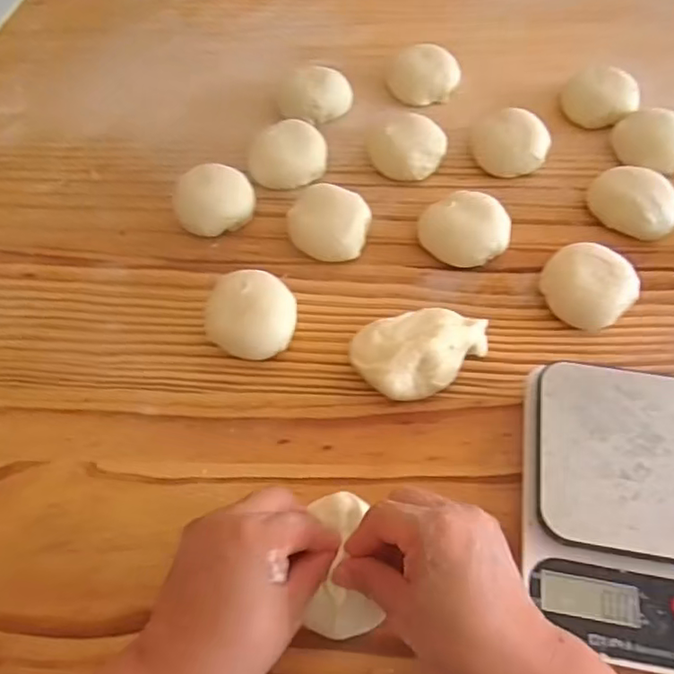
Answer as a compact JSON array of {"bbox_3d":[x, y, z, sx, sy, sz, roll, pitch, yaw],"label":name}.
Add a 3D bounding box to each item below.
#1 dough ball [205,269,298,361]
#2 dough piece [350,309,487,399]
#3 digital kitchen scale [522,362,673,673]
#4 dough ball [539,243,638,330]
[{"bbox_3d":[-0.062,-0.016,0.434,0.061,0.032,0.061,0,58,0],"label":"dough ball"},{"bbox_3d":[0.060,0.011,0.411,0.096,0.028,0.056,-14,62,-5],"label":"dough piece"},{"bbox_3d":[0.179,0.105,0.358,0.126,0.035,0.168,7,62,6],"label":"digital kitchen scale"},{"bbox_3d":[0.185,-0.038,0.435,0.063,0.028,0.057,37,69,20],"label":"dough ball"}]

